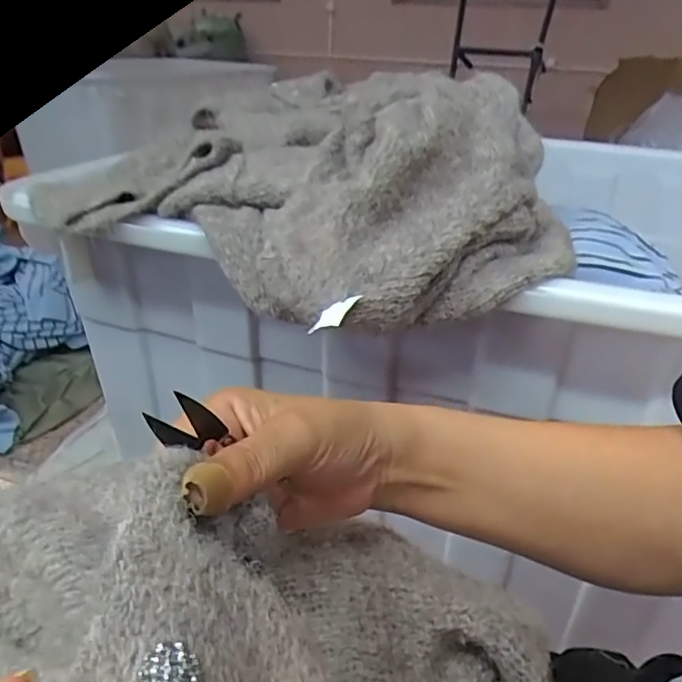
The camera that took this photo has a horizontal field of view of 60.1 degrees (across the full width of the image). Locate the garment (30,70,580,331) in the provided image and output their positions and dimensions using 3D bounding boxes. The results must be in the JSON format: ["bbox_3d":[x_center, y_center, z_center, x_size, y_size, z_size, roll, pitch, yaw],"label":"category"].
[{"bbox_3d":[-0.037,-0.134,0.489,0.426,0.146,0.184,17,31,25],"label":"garment"}]

